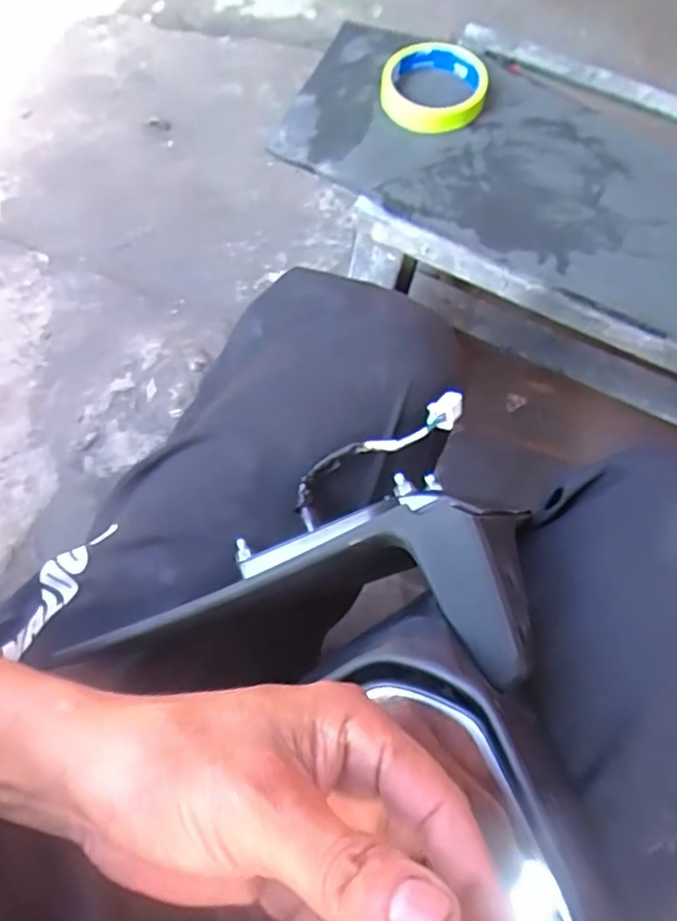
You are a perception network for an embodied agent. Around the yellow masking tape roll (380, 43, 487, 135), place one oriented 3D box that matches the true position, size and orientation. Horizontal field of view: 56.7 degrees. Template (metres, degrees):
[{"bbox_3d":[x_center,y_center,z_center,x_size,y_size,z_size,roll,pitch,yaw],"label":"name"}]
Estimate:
[{"bbox_3d":[0.082,-0.325,0.550,0.090,0.021,0.089,0,70,-1],"label":"yellow masking tape roll"}]

